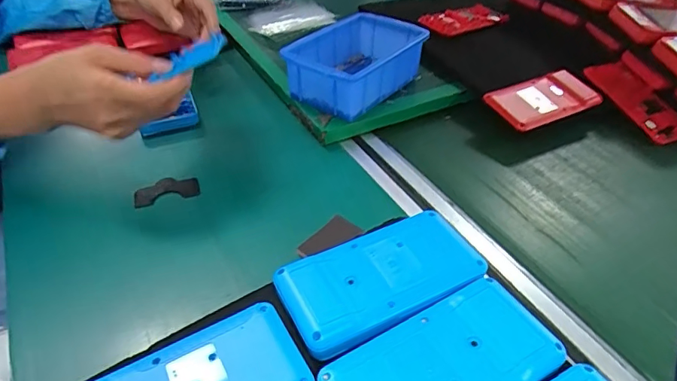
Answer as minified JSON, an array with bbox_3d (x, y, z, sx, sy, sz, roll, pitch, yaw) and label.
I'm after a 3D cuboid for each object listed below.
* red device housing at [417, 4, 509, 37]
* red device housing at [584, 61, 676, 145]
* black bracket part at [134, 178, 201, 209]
[{"bbox_3d":[0.160,-0.228,0.647,0.119,0.017,0.059,-18,43,-21],"label":"red device housing"},{"bbox_3d":[0.324,-0.098,0.528,0.060,0.008,0.118,-15,57,-19],"label":"red device housing"},{"bbox_3d":[-0.156,0.001,0.440,0.056,0.011,0.023,-11,42,-15],"label":"black bracket part"}]

